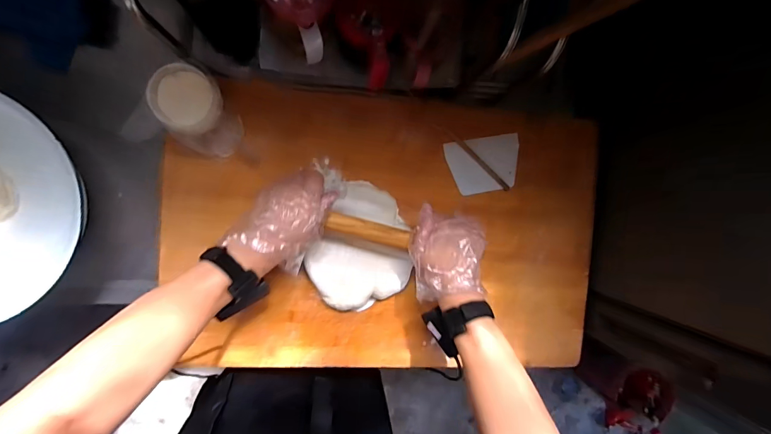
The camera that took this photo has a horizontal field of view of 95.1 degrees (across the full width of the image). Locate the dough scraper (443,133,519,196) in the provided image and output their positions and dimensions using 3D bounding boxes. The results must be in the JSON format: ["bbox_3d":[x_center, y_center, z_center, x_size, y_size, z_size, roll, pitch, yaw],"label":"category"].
[{"bbox_3d":[0.165,-0.086,0.585,0.125,0.008,0.089,-10,90,-11],"label":"dough scraper"}]

